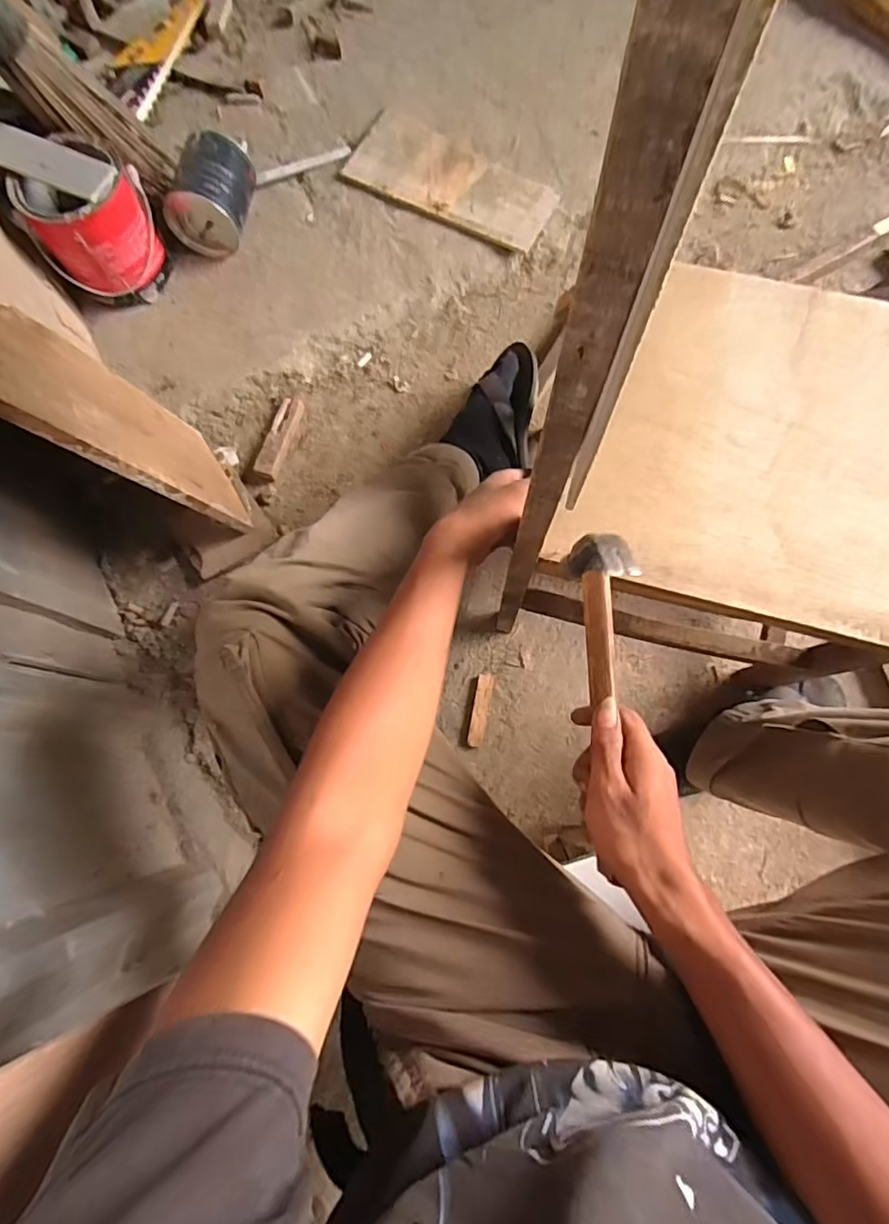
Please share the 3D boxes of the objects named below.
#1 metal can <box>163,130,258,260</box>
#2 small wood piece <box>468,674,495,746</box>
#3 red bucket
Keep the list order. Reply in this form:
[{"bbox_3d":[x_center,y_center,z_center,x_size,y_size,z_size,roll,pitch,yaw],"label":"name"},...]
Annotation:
[{"bbox_3d":[-0.359,-0.646,0.895,0.099,0.113,0.142,16,77,4],"label":"metal can"},{"bbox_3d":[0.050,0.135,0.792,0.022,0.009,0.098,11,76,4],"label":"small wood piece"},{"bbox_3d":[-0.508,-0.562,0.830,0.166,0.125,0.139,-36,78,-8],"label":"red bucket"}]

